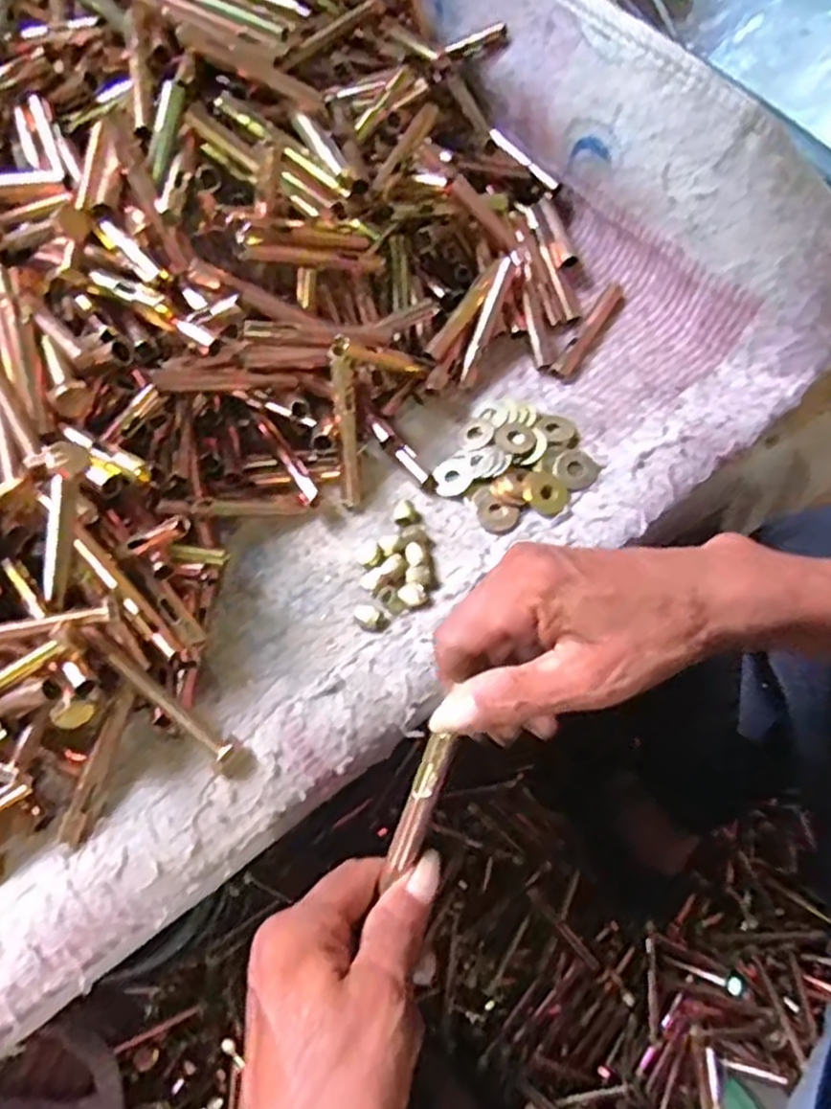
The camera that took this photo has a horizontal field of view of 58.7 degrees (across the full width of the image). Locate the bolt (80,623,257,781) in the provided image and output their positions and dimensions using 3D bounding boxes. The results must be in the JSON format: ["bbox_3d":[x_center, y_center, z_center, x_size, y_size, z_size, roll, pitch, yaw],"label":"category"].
[{"bbox_3d":[-0.120,0.072,0.361,0.105,0.016,0.016,44,69,-7],"label":"bolt"}]

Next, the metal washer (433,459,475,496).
[{"bbox_3d":[0.024,-0.046,0.441,0.023,0.005,0.023,1,64,-1],"label":"metal washer"}]

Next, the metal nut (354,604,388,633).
[{"bbox_3d":[-0.024,0.034,0.398,0.019,0.005,0.012,30,67,12],"label":"metal nut"}]

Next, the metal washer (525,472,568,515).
[{"bbox_3d":[0.077,-0.036,0.427,0.023,0.005,0.025,1,64,-1],"label":"metal washer"}]

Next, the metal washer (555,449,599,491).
[{"bbox_3d":[0.095,-0.051,0.438,0.024,0.004,0.026,1,64,-1],"label":"metal washer"}]

